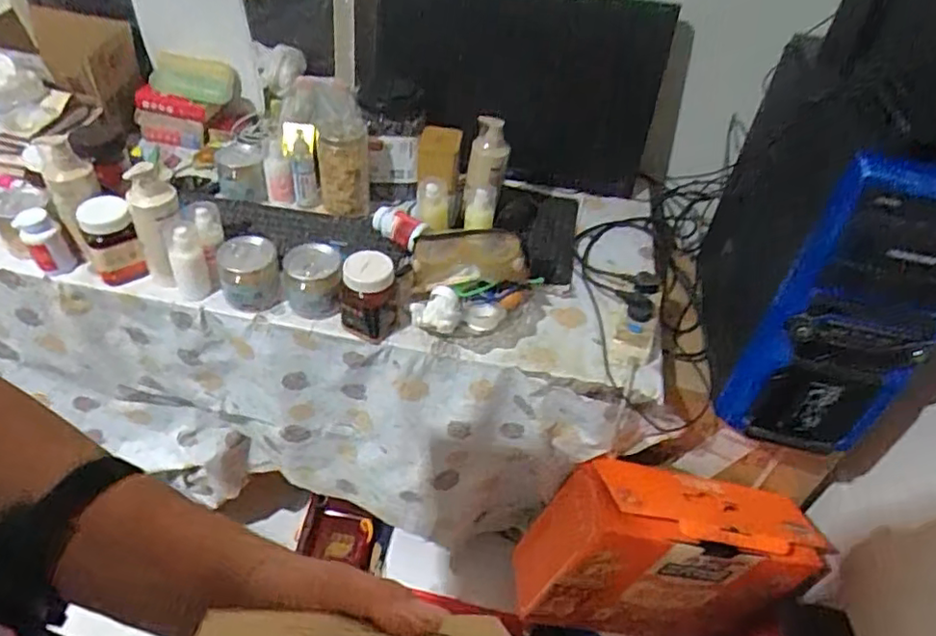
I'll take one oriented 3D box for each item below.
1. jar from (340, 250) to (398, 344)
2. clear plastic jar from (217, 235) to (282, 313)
[{"bbox_3d":[-0.136,-0.033,0.852,0.075,0.108,0.062,3,43,-4],"label":"jar"},{"bbox_3d":[-0.310,-0.061,0.881,0.081,0.077,0.082,-12,46,-19],"label":"clear plastic jar"}]

